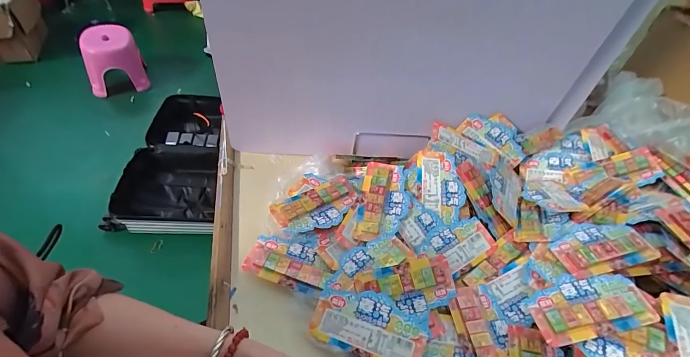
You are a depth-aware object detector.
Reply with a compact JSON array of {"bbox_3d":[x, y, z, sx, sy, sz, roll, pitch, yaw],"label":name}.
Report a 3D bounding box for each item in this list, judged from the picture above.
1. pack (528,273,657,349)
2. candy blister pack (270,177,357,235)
[{"bbox_3d":[0.313,0.162,0.444,0.144,0.016,0.073,-12,46,-4],"label":"pack"},{"bbox_3d":[-0.040,0.046,0.561,0.144,0.014,0.074,-24,63,-30],"label":"candy blister pack"}]

